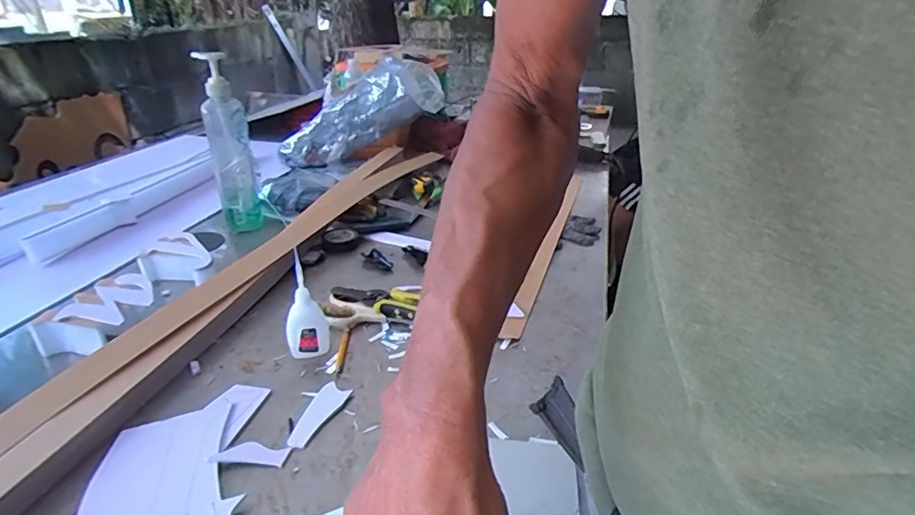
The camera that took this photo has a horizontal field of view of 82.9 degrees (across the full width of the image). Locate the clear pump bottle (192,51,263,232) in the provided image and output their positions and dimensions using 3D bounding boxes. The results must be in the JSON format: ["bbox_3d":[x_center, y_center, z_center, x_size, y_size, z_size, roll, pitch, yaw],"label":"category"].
[{"bbox_3d":[-0.369,-0.171,0.846,0.064,0.285,0.064,-11,30,-23],"label":"clear pump bottle"}]

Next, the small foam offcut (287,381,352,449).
[{"bbox_3d":[-0.136,0.149,0.496,0.028,0.007,0.080,13,29,21],"label":"small foam offcut"}]

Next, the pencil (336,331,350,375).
[{"bbox_3d":[-0.129,0.106,0.583,0.007,0.004,0.074,0,27,-4],"label":"pencil"}]

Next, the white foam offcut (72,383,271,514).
[{"bbox_3d":[-0.245,0.174,0.443,0.109,0.014,0.182,-1,27,-6],"label":"white foam offcut"}]

